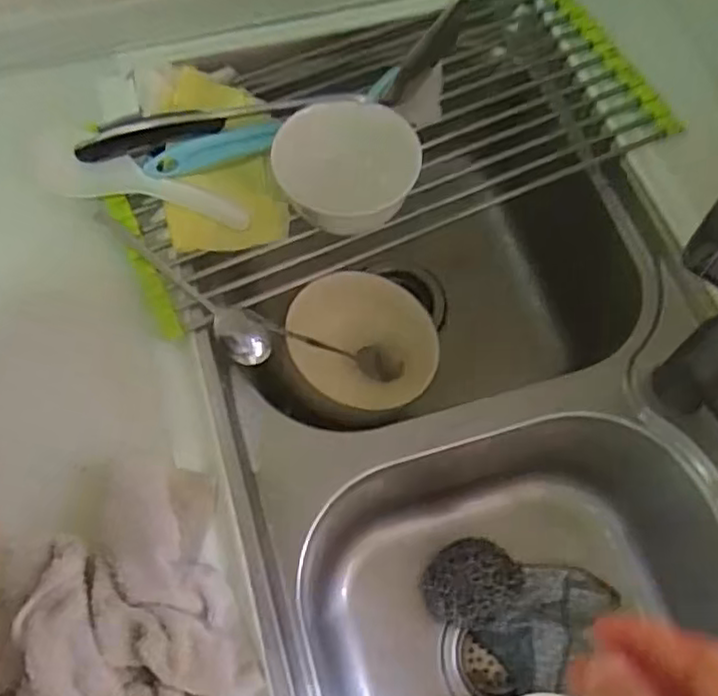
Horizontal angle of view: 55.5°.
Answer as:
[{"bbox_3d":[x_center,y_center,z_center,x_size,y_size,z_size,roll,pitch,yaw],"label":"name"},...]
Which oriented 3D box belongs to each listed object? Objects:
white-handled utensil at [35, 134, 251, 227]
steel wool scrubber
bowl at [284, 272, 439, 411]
[{"bbox_3d":[-0.180,-0.127,0.550,0.191,0.017,0.045,20,66,9],"label":"white-handled utensil"},{"bbox_3d":[0.093,0.196,0.568,0.072,0.041,0.067,-38,71,-16],"label":"steel wool scrubber"},{"bbox_3d":[0.003,0.000,0.616,0.136,0.060,0.129,0,96,-4],"label":"bowl"}]

